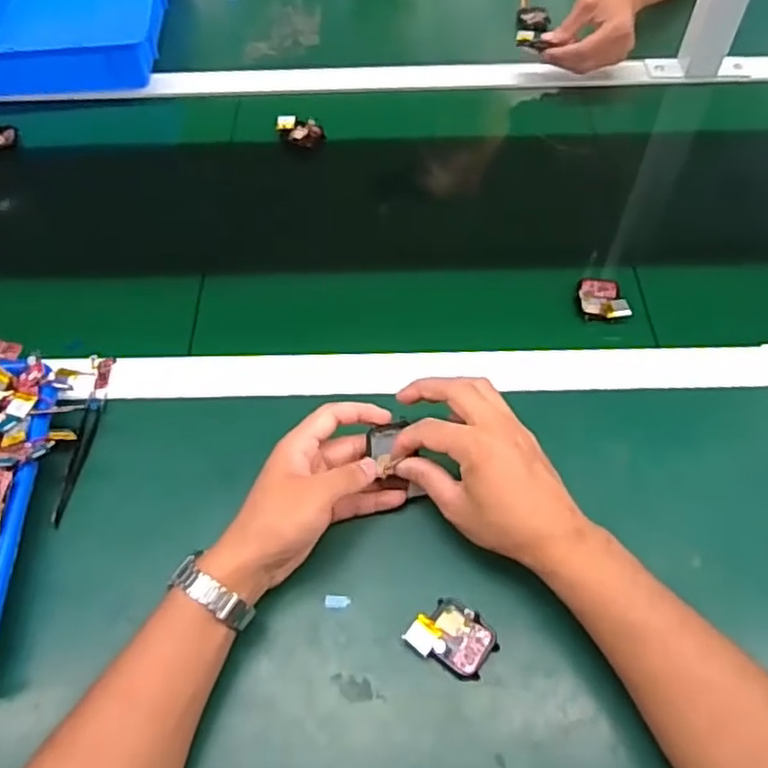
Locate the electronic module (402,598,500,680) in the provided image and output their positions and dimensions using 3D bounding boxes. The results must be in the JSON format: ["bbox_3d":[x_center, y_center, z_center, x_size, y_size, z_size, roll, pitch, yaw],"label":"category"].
[{"bbox_3d":[0.046,0.168,0.440,0.052,0.012,0.042,31,62,20],"label":"electronic module"}]

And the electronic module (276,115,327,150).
[{"bbox_3d":[-0.092,-0.284,0.749,0.060,0.019,0.031,27,61,18],"label":"electronic module"}]

